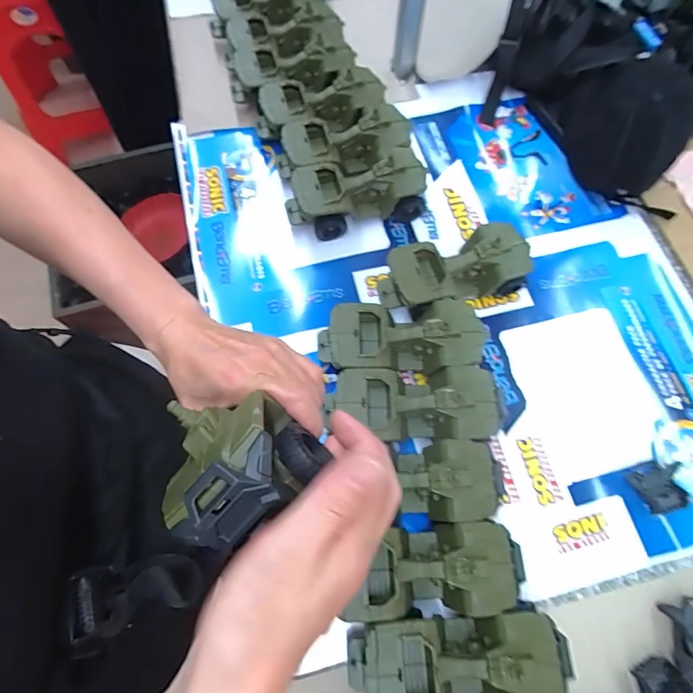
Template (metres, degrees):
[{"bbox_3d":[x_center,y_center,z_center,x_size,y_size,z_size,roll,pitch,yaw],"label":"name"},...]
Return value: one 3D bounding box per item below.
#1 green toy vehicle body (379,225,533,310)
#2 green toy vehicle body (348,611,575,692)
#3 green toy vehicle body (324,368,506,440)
[{"bbox_3d":[0.135,-0.093,0.558,0.185,0.091,0.079,-14,70,-5],"label":"green toy vehicle body"},{"bbox_3d":[0.102,0.291,0.413,0.196,0.081,0.080,-2,69,0],"label":"green toy vehicle body"},{"bbox_3d":[0.084,0.065,0.500,0.179,0.079,0.080,3,69,2],"label":"green toy vehicle body"}]

